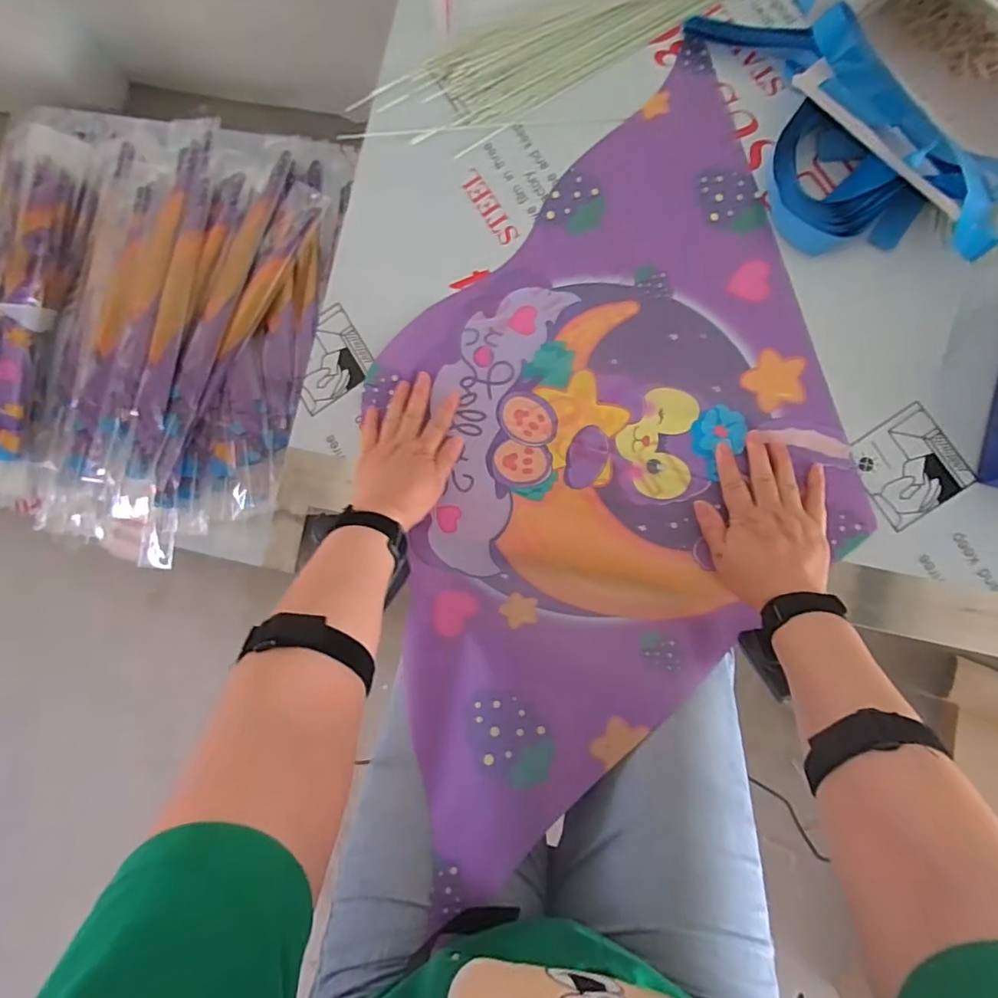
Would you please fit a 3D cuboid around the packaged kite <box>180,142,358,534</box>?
[{"bbox_3d":[-0.402,-0.293,0.965,0.158,0.055,0.715,14,87,7],"label":"packaged kite"}]

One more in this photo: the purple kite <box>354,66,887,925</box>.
[{"bbox_3d":[0.099,-0.050,0.530,0.470,0.072,0.785,16,82,7],"label":"purple kite"}]

